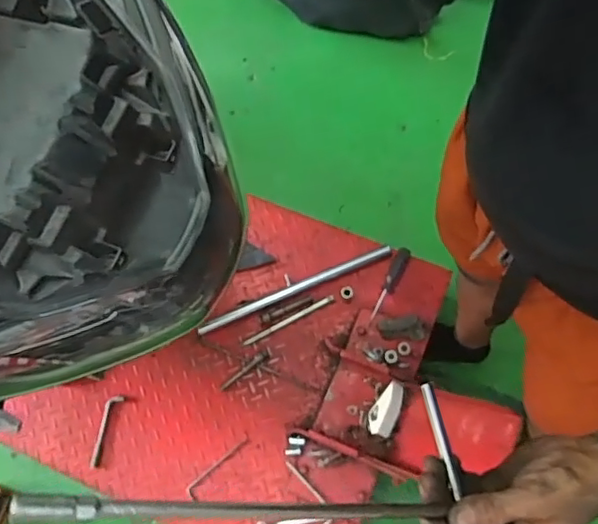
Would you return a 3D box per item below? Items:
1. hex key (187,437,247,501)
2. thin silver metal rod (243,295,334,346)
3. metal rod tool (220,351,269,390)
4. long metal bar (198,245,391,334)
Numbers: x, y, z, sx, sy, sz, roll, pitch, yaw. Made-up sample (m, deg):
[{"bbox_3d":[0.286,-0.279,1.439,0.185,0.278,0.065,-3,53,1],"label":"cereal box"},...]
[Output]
[{"bbox_3d":[-0.160,0.404,1.160,0.031,0.009,0.154,41,78,15],"label":"hex key"},{"bbox_3d":[-0.021,0.125,1.248,0.212,0.011,0.015,-27,71,-6],"label":"thin silver metal rod"},{"bbox_3d":[-0.114,0.227,1.224,0.117,0.007,0.018,-38,73,-10],"label":"metal rod tool"},{"bbox_3d":[-0.007,0.057,1.259,0.440,0.016,0.023,-23,71,-5],"label":"long metal bar"}]

